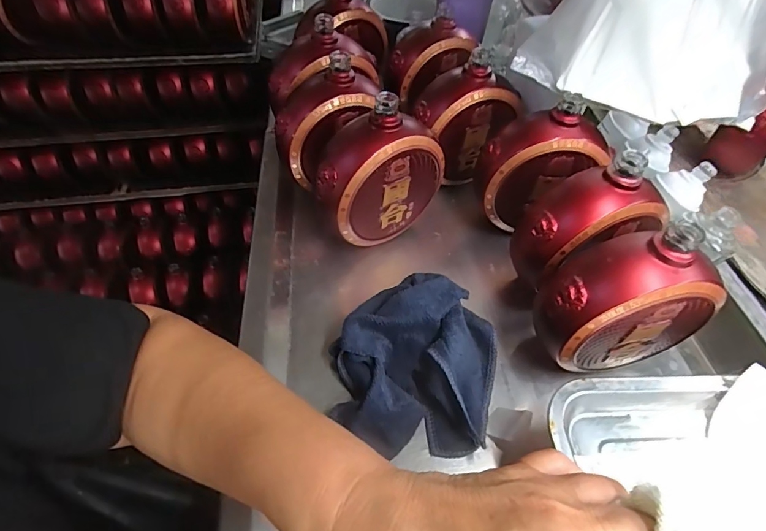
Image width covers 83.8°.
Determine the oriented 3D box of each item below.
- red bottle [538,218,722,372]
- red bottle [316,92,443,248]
[{"bbox_3d":[0.193,0.029,0.345,0.136,0.126,0.064,-8,52,-8],"label":"red bottle"},{"bbox_3d":[-0.006,-0.095,0.434,0.132,0.137,0.066,-25,56,-20],"label":"red bottle"}]

